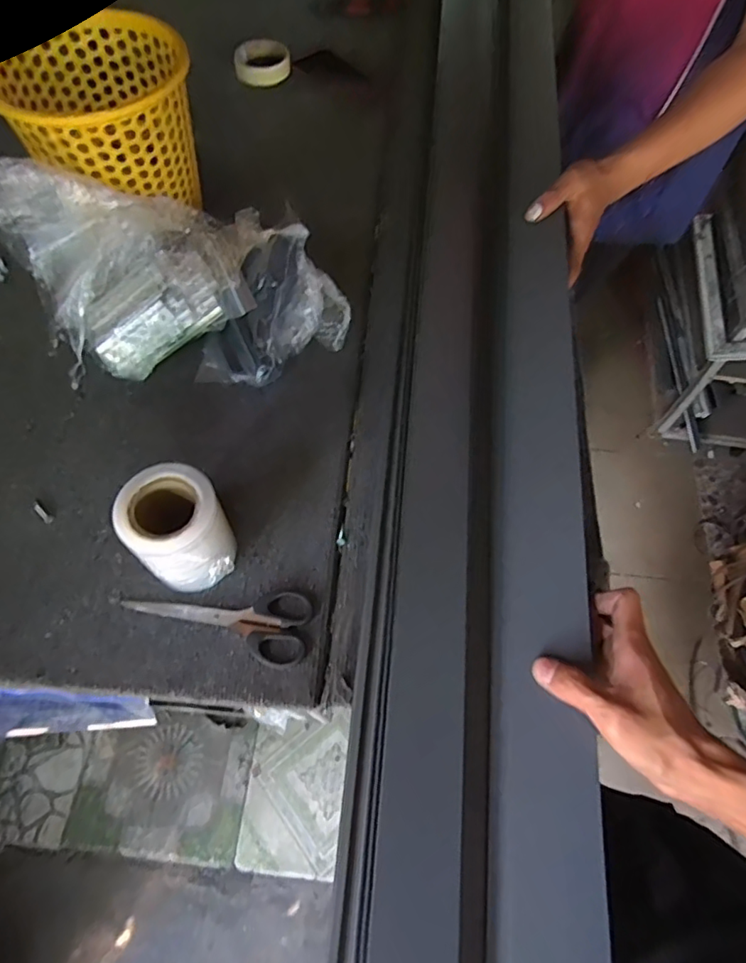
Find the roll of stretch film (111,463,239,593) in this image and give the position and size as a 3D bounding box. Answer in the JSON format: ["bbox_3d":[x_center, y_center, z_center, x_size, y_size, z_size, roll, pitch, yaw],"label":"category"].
[{"bbox_3d":[-0.162,0.049,0.484,0.077,0.100,0.089,-24,66,-12],"label":"roll of stretch film"}]

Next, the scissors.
[{"bbox_3d":[-0.141,0.123,0.505,0.166,0.008,0.066,8,64,3],"label":"scissors"}]

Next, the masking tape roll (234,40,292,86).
[{"bbox_3d":[-0.171,-0.649,0.864,0.084,0.030,0.082,0,64,-1],"label":"masking tape roll"}]

